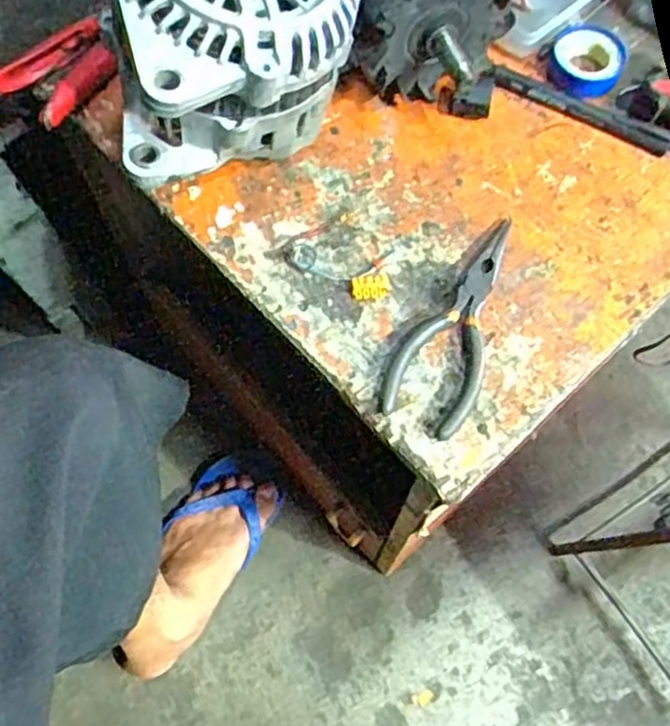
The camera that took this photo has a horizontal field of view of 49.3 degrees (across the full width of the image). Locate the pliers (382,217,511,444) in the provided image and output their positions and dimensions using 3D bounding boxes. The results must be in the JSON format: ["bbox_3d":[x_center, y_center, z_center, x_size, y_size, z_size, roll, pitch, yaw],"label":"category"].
[{"bbox_3d":[0.076,-0.027,0.440,0.050,0.009,0.146,25,71,9],"label":"pliers"}]

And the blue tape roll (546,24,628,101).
[{"bbox_3d":[0.177,-0.211,0.515,0.050,0.020,0.058,14,69,5],"label":"blue tape roll"}]

